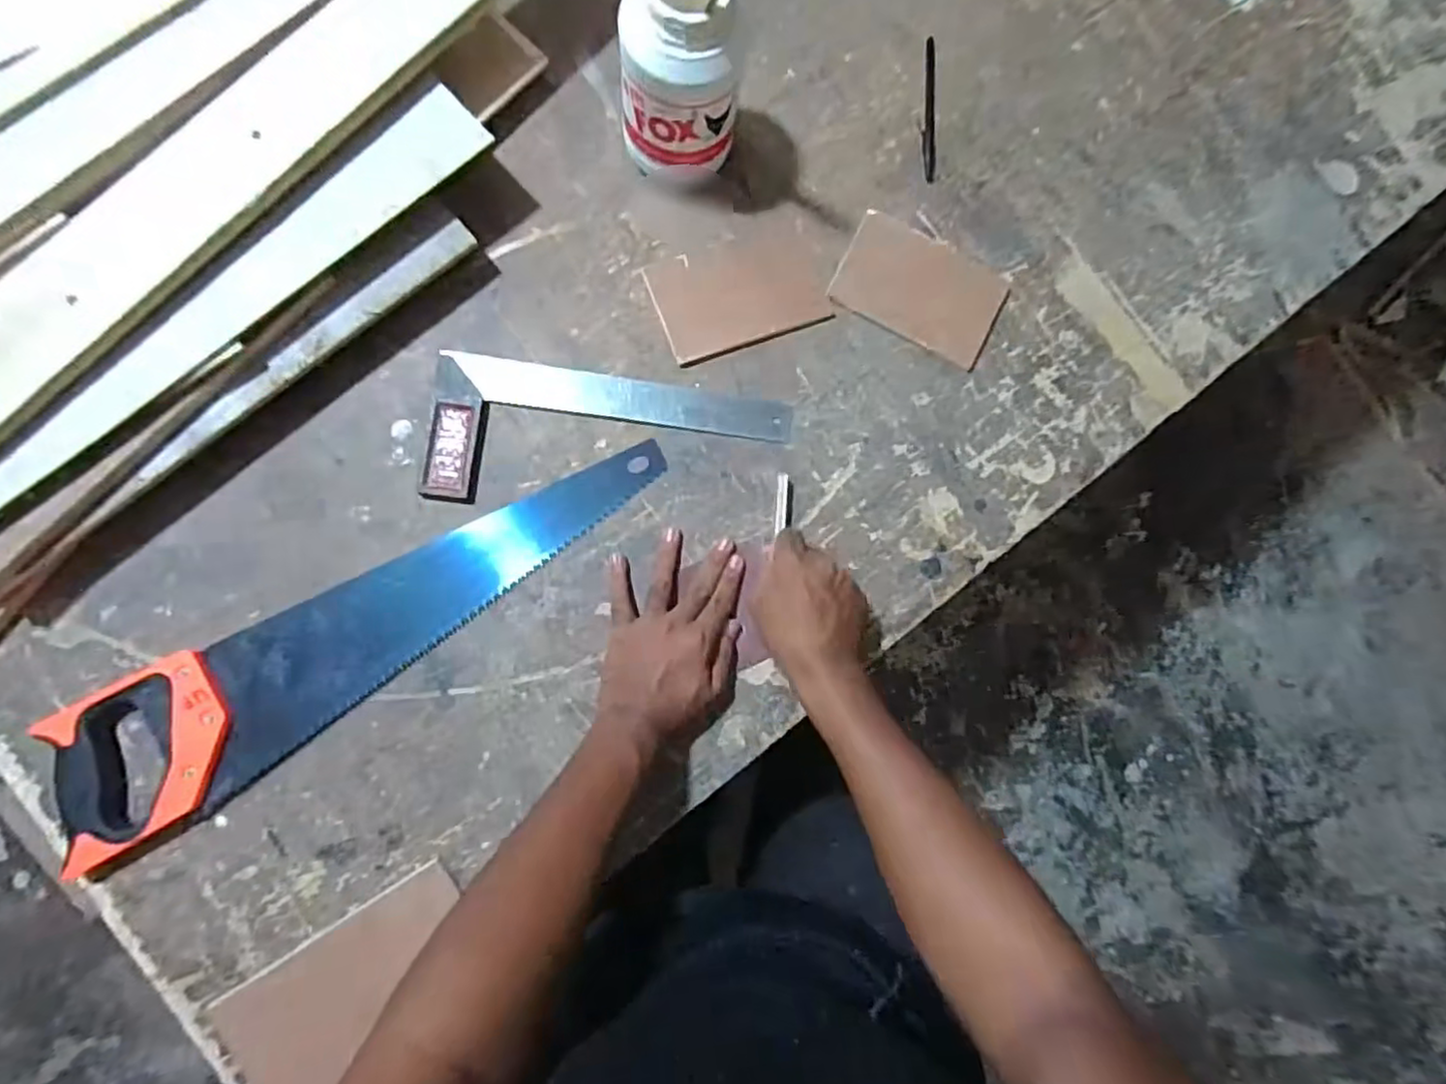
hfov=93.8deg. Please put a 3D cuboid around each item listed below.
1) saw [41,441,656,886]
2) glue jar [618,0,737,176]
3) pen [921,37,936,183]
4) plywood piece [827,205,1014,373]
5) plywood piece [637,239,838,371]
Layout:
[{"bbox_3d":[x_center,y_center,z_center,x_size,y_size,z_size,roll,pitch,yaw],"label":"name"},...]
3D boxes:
[{"bbox_3d":[-0.271,0.068,0.544,0.512,0.027,0.109,-30,88,-8],"label":"saw"},{"bbox_3d":[-0.035,-0.363,0.541,0.088,0.162,0.077,-3,84,-7],"label":"glue jar"},{"bbox_3d":[0.200,-0.417,0.652,0.012,0.006,0.146,3,84,-6],"label":"pen"},{"bbox_3d":[0.184,-0.233,0.626,0.151,0.006,0.099,27,82,-3],"label":"plywood piece"},{"bbox_3d":[0.018,-0.224,0.612,0.154,0.006,0.095,-19,87,-8],"label":"plywood piece"}]

